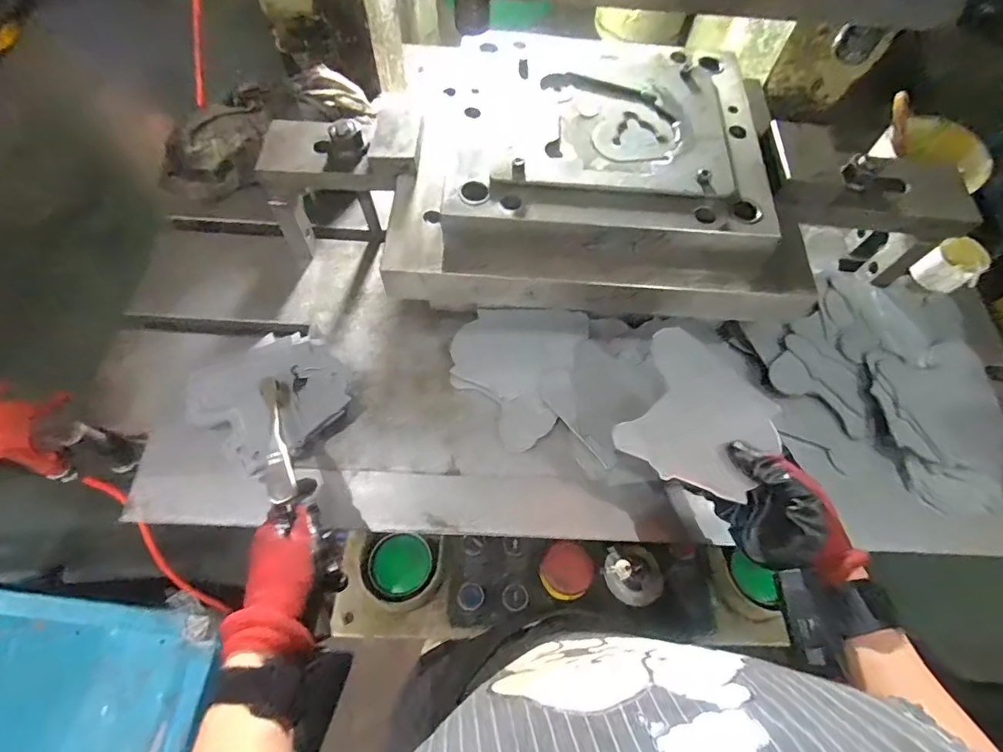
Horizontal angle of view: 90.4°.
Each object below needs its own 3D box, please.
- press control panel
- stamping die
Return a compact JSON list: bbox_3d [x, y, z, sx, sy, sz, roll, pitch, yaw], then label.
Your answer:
[{"bbox_3d":[0.058,0.243,0.564,0.473,0.071,0.109,3,64,-1],"label":"press control panel"},{"bbox_3d":[0.103,-0.226,0.548,0.430,0.094,0.319,1,64,-2],"label":"stamping die"}]

